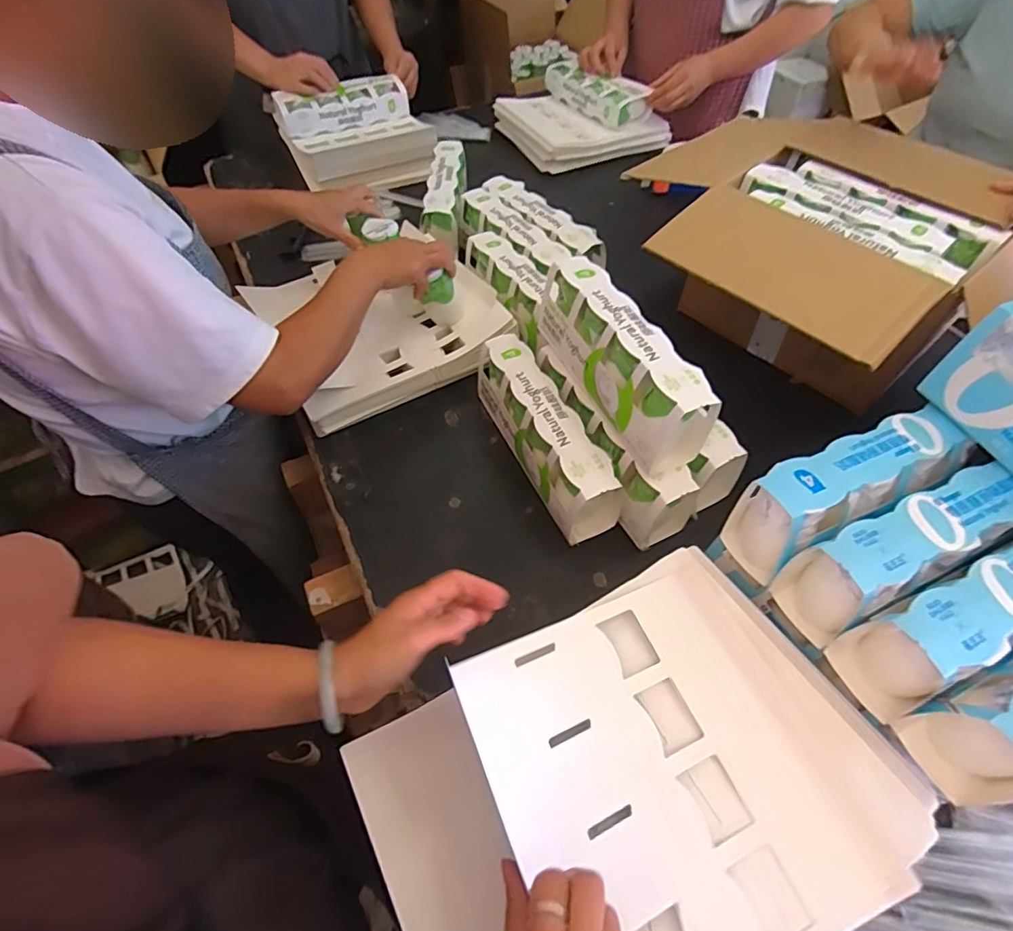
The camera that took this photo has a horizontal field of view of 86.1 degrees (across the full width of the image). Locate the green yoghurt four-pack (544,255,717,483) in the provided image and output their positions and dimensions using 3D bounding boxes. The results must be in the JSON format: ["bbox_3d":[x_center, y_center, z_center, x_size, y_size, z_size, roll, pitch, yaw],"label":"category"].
[{"bbox_3d":[0.127,-0.119,0.637,0.078,0.121,0.271,-22,56,-15],"label":"green yoghurt four-pack"}]

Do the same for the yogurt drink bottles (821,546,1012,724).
[{"bbox_3d":[0.385,0.126,0.452,0.213,0.117,0.068,-21,56,-14],"label":"yogurt drink bottles"}]

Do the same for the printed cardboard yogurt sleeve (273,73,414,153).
[{"bbox_3d":[-0.353,-0.777,1.196,0.267,0.080,0.100,-21,56,-14],"label":"printed cardboard yogurt sleeve"}]

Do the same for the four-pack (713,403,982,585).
[{"bbox_3d":[0.324,0.020,0.514,0.227,0.096,0.068,-22,56,-15],"label":"four-pack"}]

